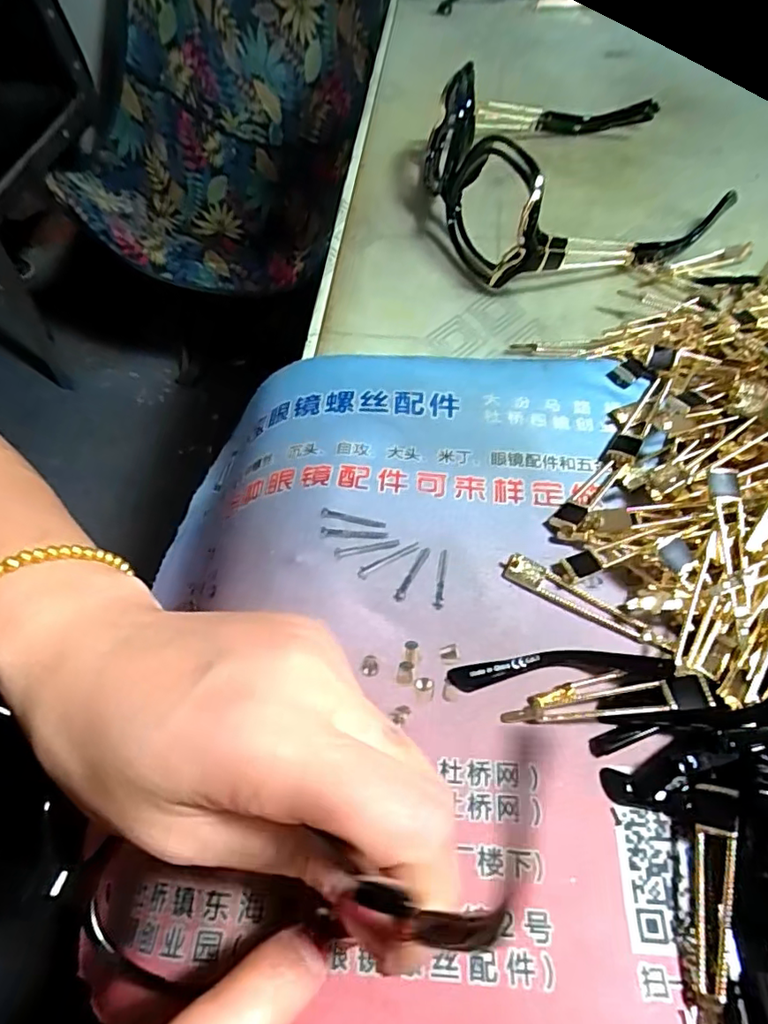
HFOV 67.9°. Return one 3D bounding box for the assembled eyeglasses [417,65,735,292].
[{"bbox_3d":[0.113,-0.214,0.337,0.174,0.051,0.165,-13,61,-6],"label":"assembled eyeglasses"}]

